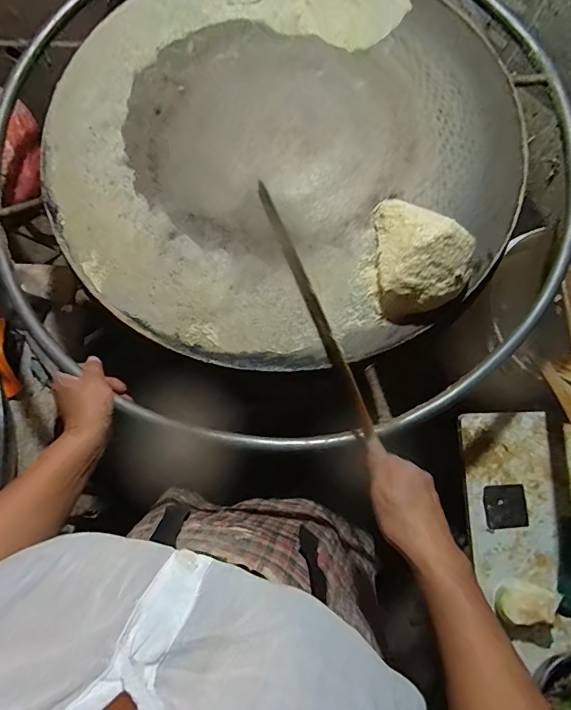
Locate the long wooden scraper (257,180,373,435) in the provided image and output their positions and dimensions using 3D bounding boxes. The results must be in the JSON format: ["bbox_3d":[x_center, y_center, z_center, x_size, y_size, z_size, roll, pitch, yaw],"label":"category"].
[{"bbox_3d":[0.032,-0.065,0.531,0.015,0.011,0.339,-21,75,-5],"label":"long wooden scraper"}]

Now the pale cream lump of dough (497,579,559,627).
[{"bbox_3d":[0.333,0.344,0.613,0.071,0.045,0.053,13,76,4],"label":"pale cream lump of dough"}]

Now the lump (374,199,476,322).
[{"bbox_3d":[0.161,-0.122,0.518,0.101,0.064,0.140,2,76,1],"label":"lump"}]

